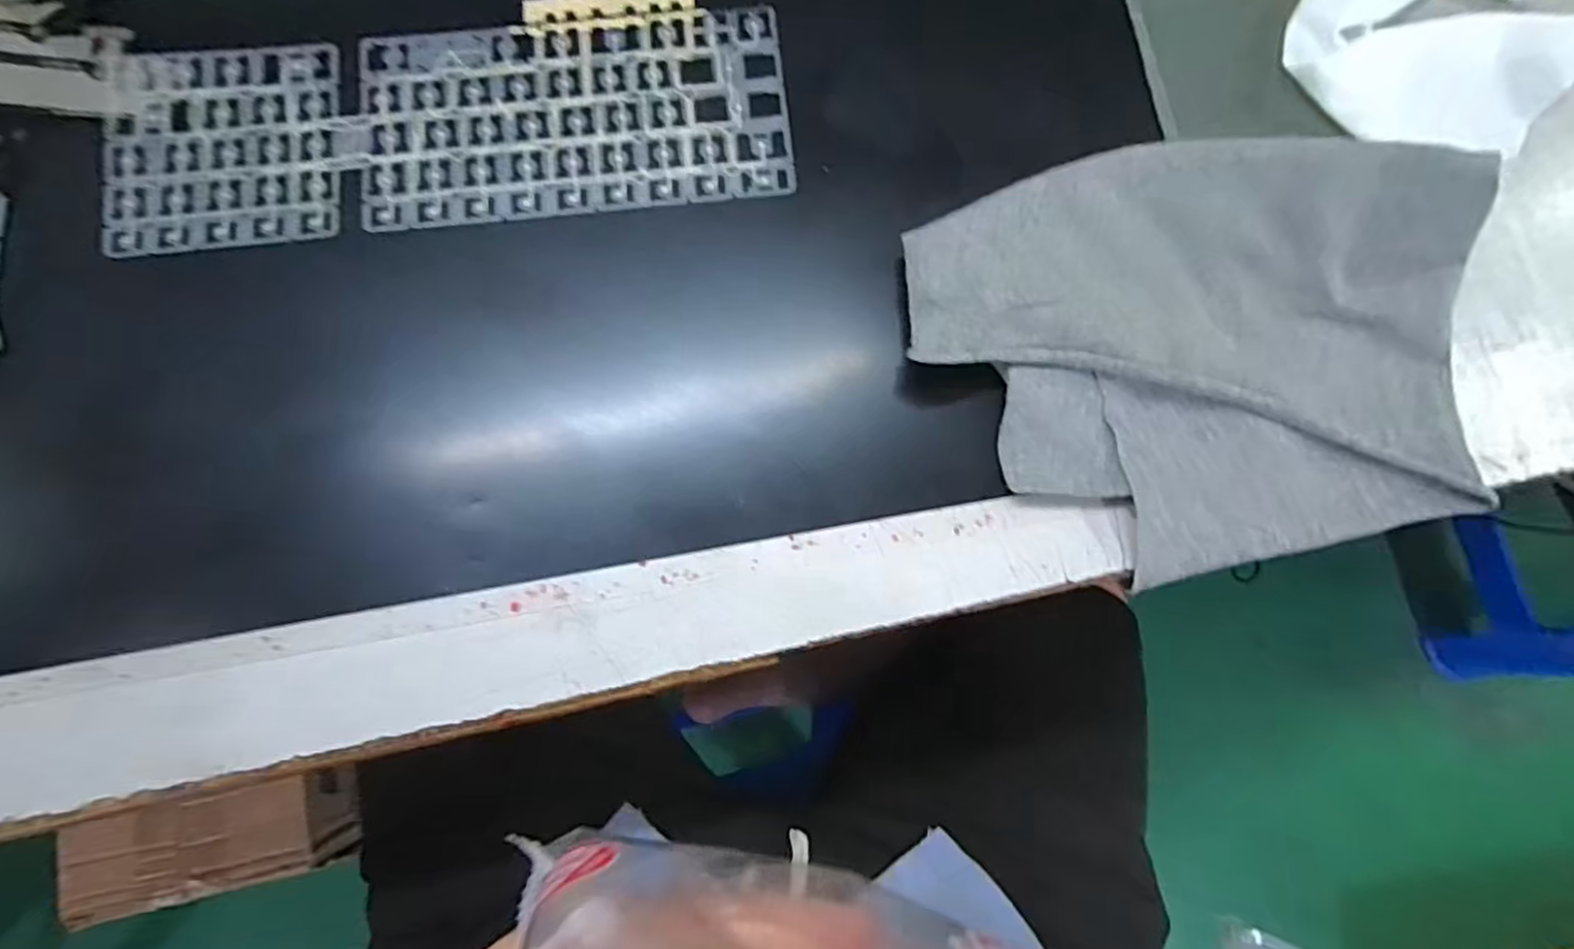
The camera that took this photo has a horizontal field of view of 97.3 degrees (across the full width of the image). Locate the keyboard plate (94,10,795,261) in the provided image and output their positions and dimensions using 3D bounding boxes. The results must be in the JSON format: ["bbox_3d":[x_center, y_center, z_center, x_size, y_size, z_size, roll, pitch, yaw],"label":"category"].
[{"bbox_3d":[-0.123,-0.128,0.253,0.240,0.004,0.076,-5,81,-1],"label":"keyboard plate"}]

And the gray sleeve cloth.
[{"bbox_3d":[0.132,-0.039,0.222,0.169,0.038,0.134,-13,81,-3],"label":"gray sleeve cloth"}]

